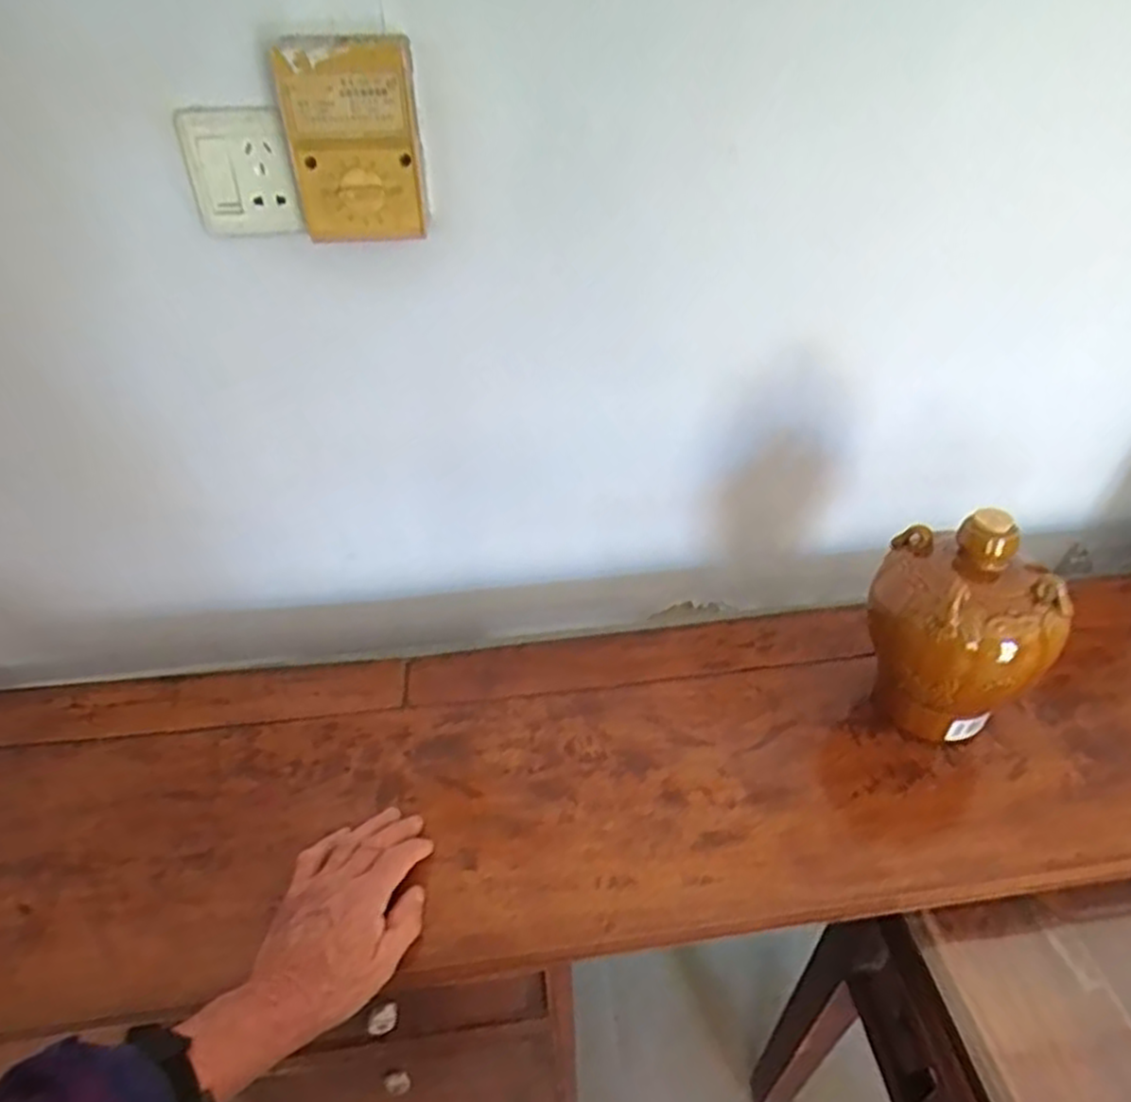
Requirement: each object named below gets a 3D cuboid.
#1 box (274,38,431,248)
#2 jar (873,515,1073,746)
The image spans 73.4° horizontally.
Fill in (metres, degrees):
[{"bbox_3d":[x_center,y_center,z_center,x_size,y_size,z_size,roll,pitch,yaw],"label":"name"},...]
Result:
[{"bbox_3d":[-0.154,-0.301,0.562,0.097,0.125,0.060,-11,41,-11],"label":"box"},{"bbox_3d":[0.333,0.070,0.653,0.143,0.206,0.137,21,45,24],"label":"jar"}]

